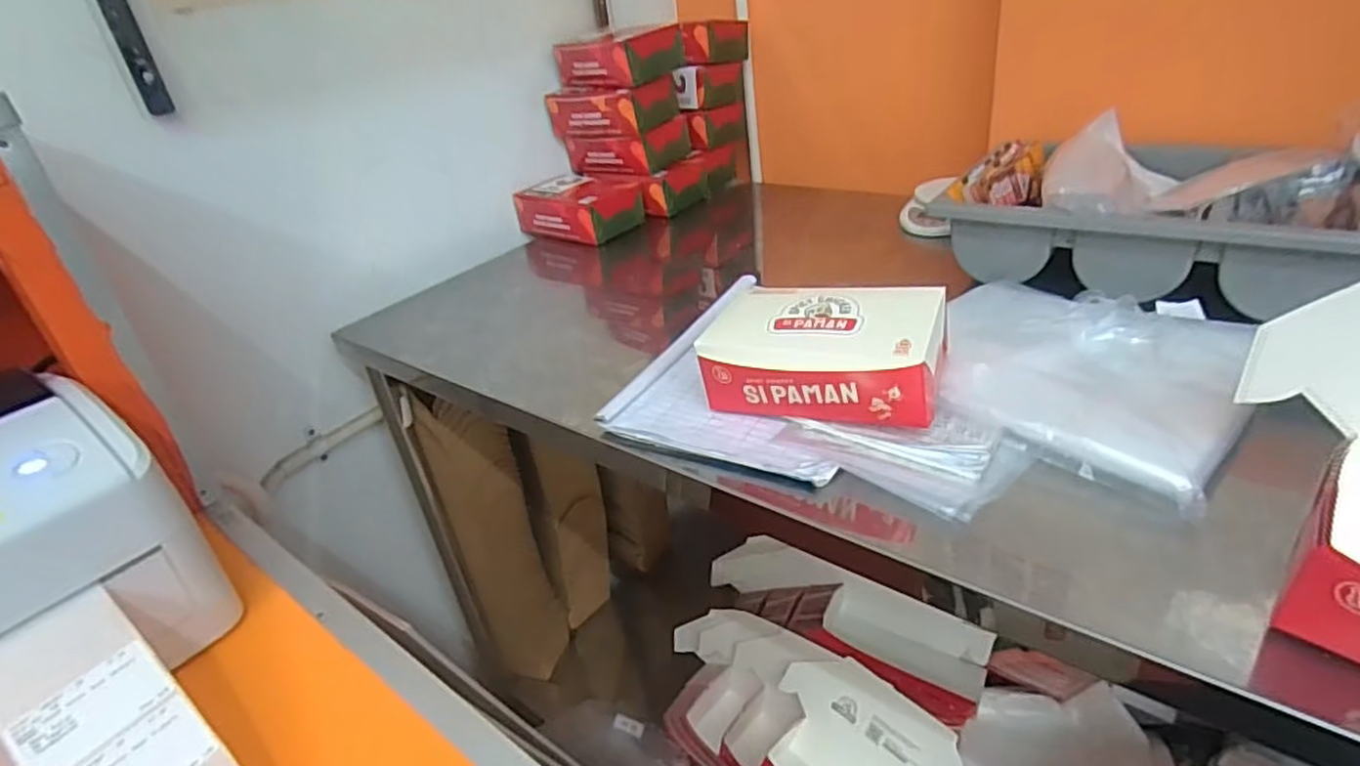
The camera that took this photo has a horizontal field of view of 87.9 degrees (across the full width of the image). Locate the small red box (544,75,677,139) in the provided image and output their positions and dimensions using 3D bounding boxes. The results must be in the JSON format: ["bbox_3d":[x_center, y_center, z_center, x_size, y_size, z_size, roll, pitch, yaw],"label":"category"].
[{"bbox_3d":[-0.103,-0.425,1.088,0.182,0.068,0.119,13,36,31],"label":"small red box"}]

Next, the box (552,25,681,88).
[{"bbox_3d":[-0.095,-0.493,1.065,0.117,0.063,0.173,-30,37,-33],"label":"box"}]

